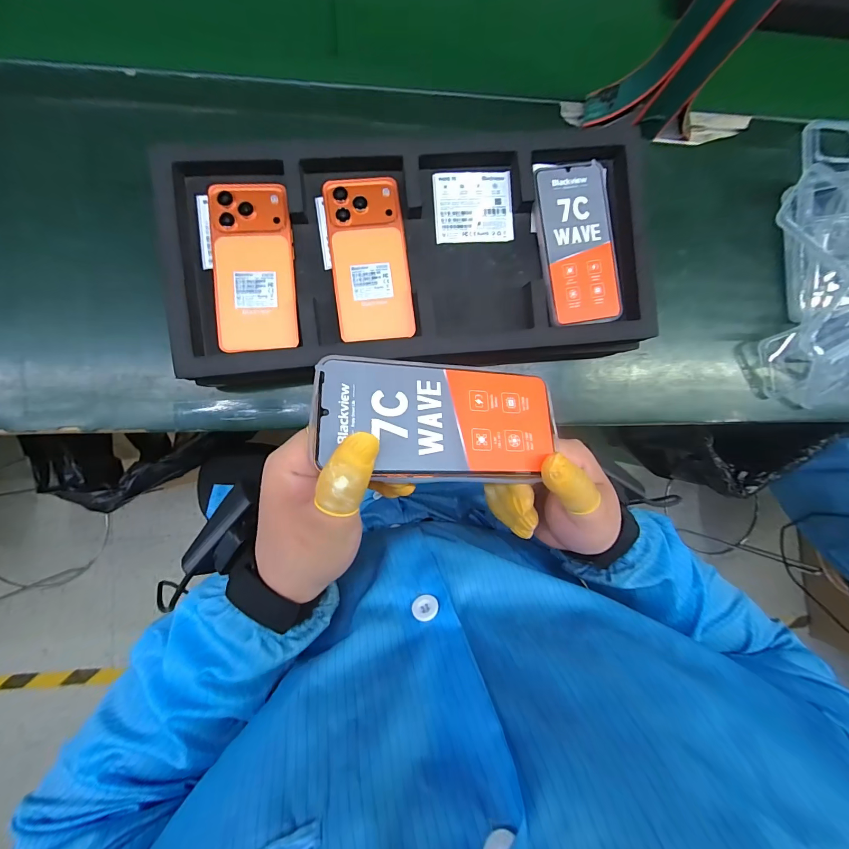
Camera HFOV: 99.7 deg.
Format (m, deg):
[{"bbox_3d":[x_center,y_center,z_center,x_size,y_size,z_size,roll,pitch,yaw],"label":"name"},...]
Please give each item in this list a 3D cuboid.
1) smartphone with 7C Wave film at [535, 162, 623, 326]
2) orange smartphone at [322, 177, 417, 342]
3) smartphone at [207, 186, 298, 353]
[{"bbox_3d":[0.162,-0.188,0.377,0.078,0.010,0.160,-9,87,-5],"label":"smartphone with 7C Wave film"},{"bbox_3d":[-0.055,-0.166,0.361,0.075,0.008,0.160,-7,87,-5],"label":"orange smartphone"},{"bbox_3d":[-0.166,-0.152,0.349,0.075,0.006,0.159,-4,87,-5],"label":"smartphone"}]

